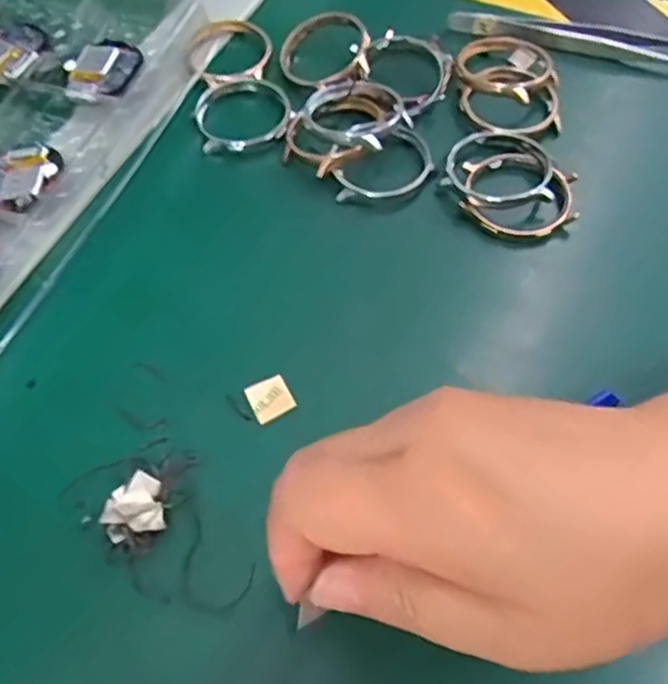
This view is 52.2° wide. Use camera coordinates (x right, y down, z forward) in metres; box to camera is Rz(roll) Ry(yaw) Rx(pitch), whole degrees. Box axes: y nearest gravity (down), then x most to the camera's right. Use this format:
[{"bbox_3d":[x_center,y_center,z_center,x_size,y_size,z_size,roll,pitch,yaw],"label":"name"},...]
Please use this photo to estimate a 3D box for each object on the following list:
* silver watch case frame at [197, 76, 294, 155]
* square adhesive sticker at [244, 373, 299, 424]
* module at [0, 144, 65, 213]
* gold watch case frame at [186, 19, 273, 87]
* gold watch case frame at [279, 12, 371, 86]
[{"bbox_3d":[-0.044,-0.112,0.332,0.046,0.011,0.044,-17,61,-7],"label":"silver watch case frame"},{"bbox_3d":[-0.024,0.021,0.260,0.016,0.004,0.017,-30,63,-12],"label":"square adhesive sticker"},{"bbox_3d":[-0.141,-0.074,0.303,0.037,0.007,0.038,25,65,15],"label":"module"},{"bbox_3d":[-0.054,-0.149,0.351,0.043,0.010,0.045,-13,61,-5],"label":"gold watch case frame"},{"bbox_3d":[-0.005,-0.146,0.341,0.045,0.015,0.041,-2,61,1],"label":"gold watch case frame"}]

